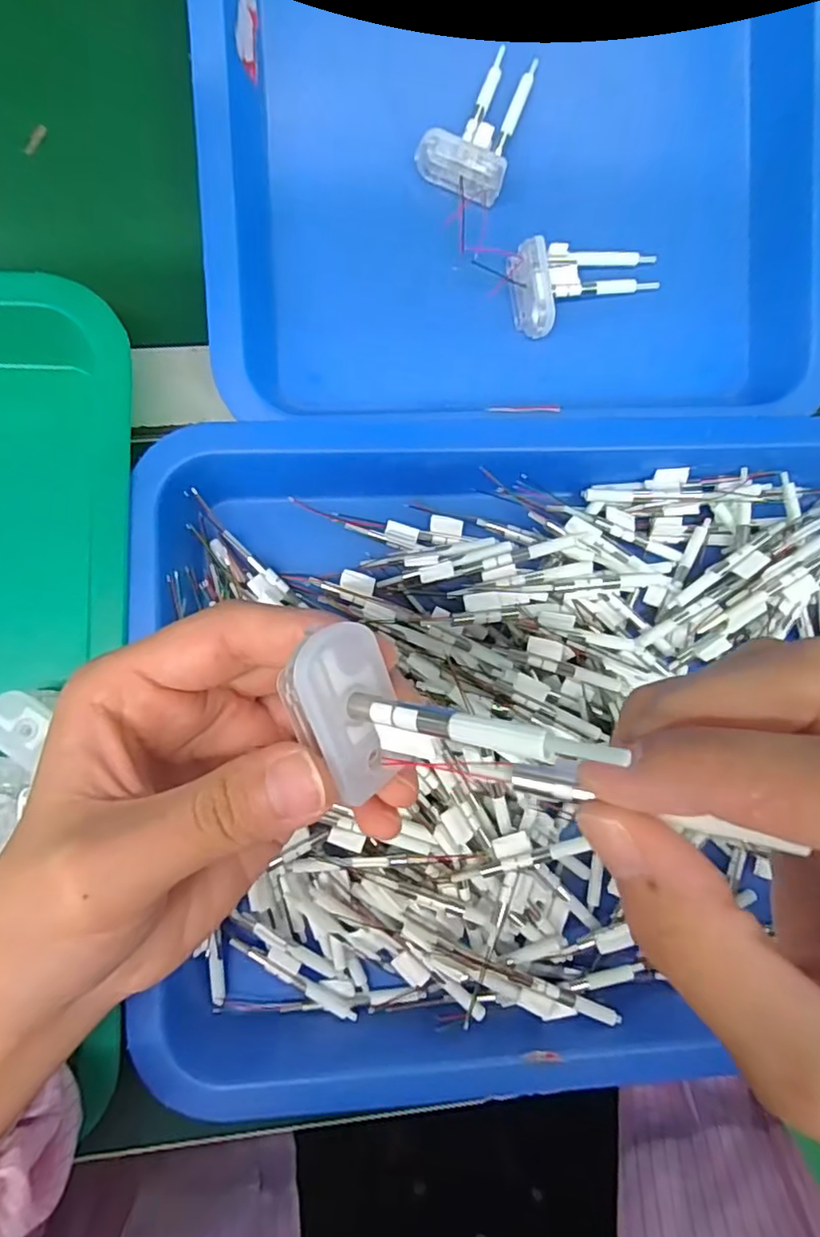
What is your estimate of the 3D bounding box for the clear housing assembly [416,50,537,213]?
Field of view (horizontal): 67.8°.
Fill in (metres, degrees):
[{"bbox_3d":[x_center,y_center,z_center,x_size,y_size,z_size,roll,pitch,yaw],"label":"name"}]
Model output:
[{"bbox_3d":[0.028,-0.213,0.260,0.037,0.017,0.067,16,85,-3],"label":"clear housing assembly"}]

